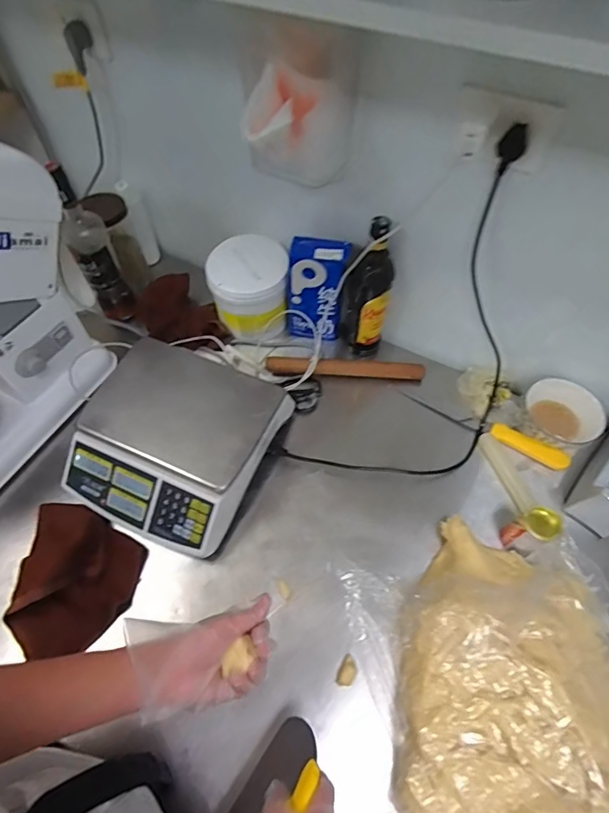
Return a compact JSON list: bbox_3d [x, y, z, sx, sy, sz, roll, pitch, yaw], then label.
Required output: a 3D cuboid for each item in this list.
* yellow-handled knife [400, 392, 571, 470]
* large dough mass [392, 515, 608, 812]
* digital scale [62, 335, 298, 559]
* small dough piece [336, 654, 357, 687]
[{"bbox_3d":[0.322,0.034,0.800,0.290,0.048,0.020,31,63,18],"label":"yellow-handled knife"},{"bbox_3d":[0.245,0.349,0.536,0.261,0.105,0.368,21,61,12],"label":"large dough mass"},{"bbox_3d":[-0.213,0.059,0.728,0.292,0.118,0.287,19,60,11],"label":"digital scale"},{"bbox_3d":[0.058,0.353,0.591,0.021,0.018,0.037,25,62,15],"label":"small dough piece"}]

